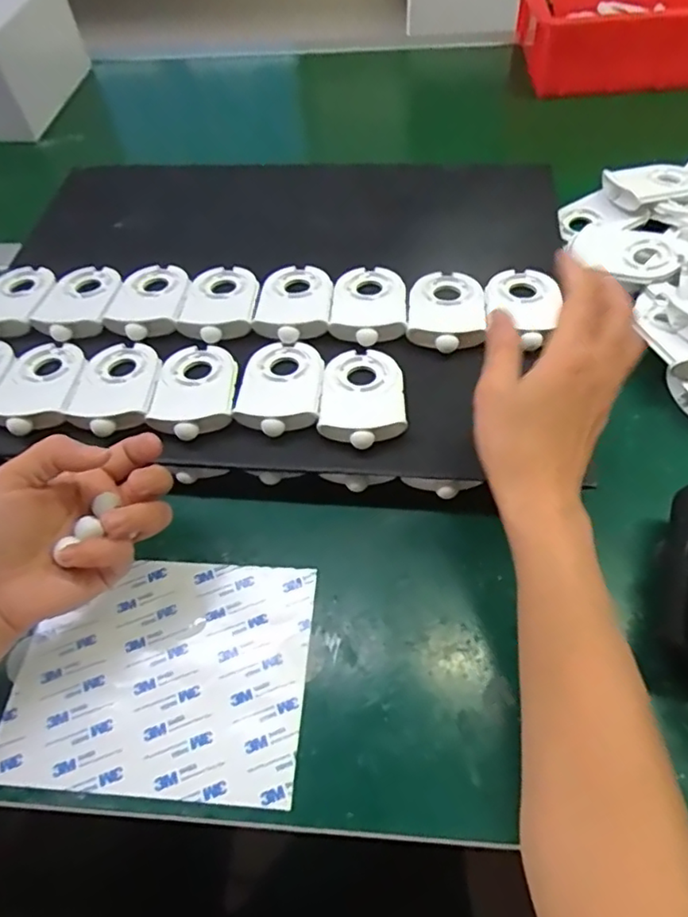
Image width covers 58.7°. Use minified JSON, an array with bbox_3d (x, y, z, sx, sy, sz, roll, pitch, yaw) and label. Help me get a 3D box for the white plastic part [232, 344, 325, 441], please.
[{"bbox_3d":[-0.045,-0.054,0.429,0.060,0.014,0.083,1,55,6],"label":"white plastic part"}]

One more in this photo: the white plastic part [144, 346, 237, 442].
[{"bbox_3d":[-0.106,-0.051,0.430,0.055,0.016,0.081,-6,55,1],"label":"white plastic part"}]

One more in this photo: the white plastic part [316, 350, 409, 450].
[{"bbox_3d":[0.014,-0.045,0.422,0.058,0.021,0.085,2,56,6],"label":"white plastic part"}]

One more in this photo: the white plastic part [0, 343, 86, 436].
[{"bbox_3d":[-0.221,-0.054,0.435,0.061,0.015,0.086,-7,55,0],"label":"white plastic part"}]

